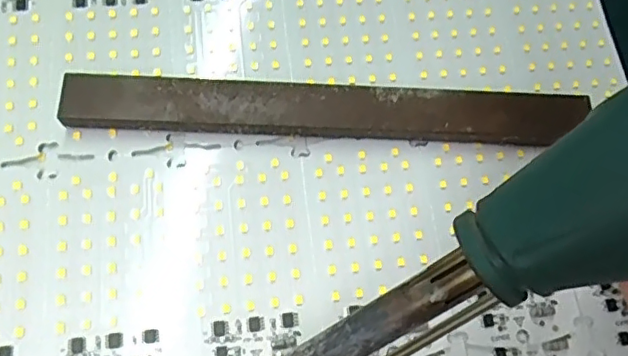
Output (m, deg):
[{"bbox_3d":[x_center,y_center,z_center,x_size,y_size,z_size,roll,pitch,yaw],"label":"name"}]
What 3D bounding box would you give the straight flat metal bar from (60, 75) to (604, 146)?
[{"bbox_3d":[0.007,-0.029,0.232,0.207,0.014,0.023,2,63,-4],"label":"straight flat metal bar"}]

